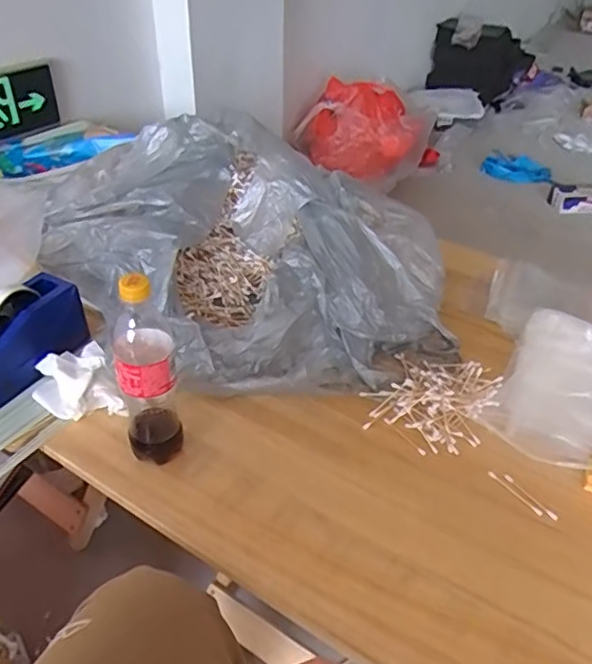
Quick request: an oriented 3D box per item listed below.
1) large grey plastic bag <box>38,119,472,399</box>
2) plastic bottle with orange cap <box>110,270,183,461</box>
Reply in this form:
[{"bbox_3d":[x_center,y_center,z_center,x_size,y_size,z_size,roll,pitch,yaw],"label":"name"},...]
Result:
[{"bbox_3d":[-0.114,-0.182,1.018,0.510,0.219,0.822,-23,44,-29],"label":"large grey plastic bag"},{"bbox_3d":[-0.169,0.047,0.673,0.064,0.251,0.069,-8,39,-13],"label":"plastic bottle with orange cap"}]

